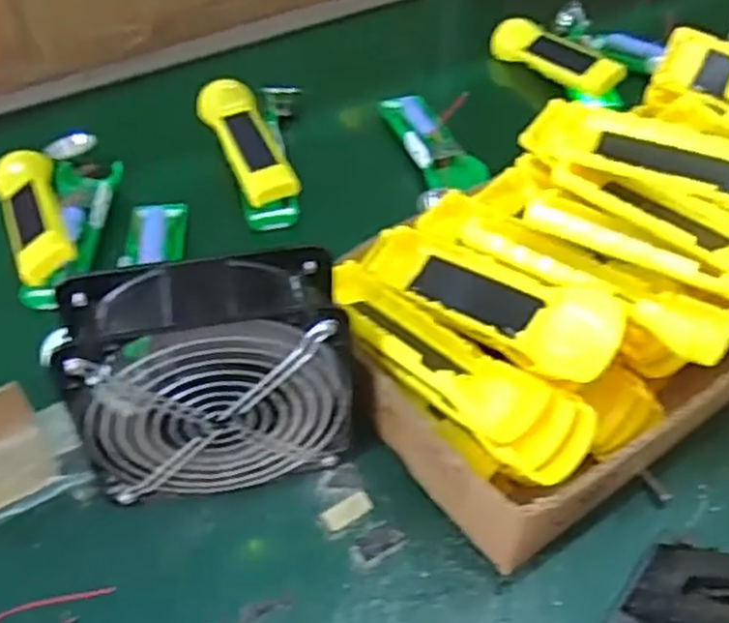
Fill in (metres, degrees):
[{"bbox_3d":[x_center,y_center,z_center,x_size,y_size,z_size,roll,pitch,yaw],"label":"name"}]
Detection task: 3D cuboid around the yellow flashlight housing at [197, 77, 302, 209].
[{"bbox_3d":[-0.111,-0.160,0.700,0.053,0.017,0.174,-15,50,-14],"label":"yellow flashlight housing"}]

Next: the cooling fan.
[{"bbox_3d":[-0.083,0.040,0.437,0.152,0.144,0.068,-7,49,-8],"label":"cooling fan"}]

